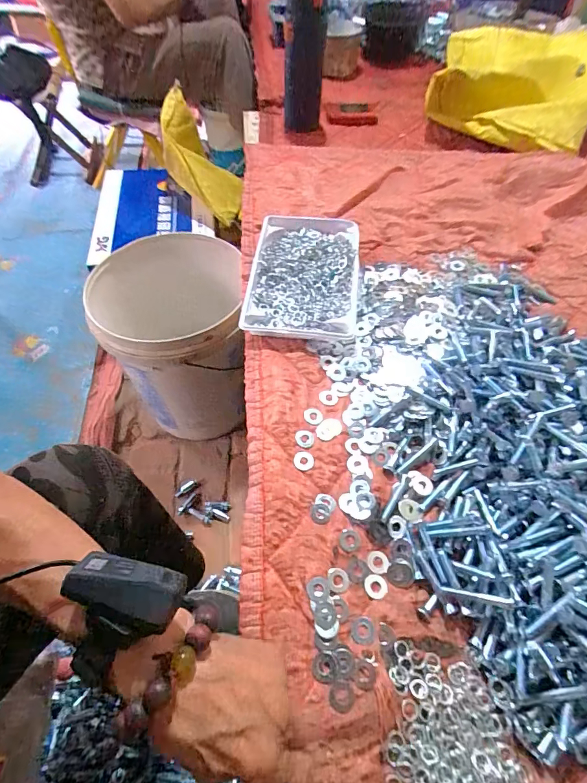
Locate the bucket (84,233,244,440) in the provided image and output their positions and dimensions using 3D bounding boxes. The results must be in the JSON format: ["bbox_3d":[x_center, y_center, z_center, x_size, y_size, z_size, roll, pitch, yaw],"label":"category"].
[{"bbox_3d":[-0.236,-0.101,0.897,0.267,0.340,0.269,-7,58,-4],"label":"bucket"}]

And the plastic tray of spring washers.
[{"bbox_3d":[0.015,-0.171,0.601,0.153,0.031,0.232,5,58,4],"label":"plastic tray of spring washers"}]

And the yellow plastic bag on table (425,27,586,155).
[{"bbox_3d":[0.467,-0.652,0.824,0.320,0.116,0.525,18,60,13],"label":"yellow plastic bag on table"}]

